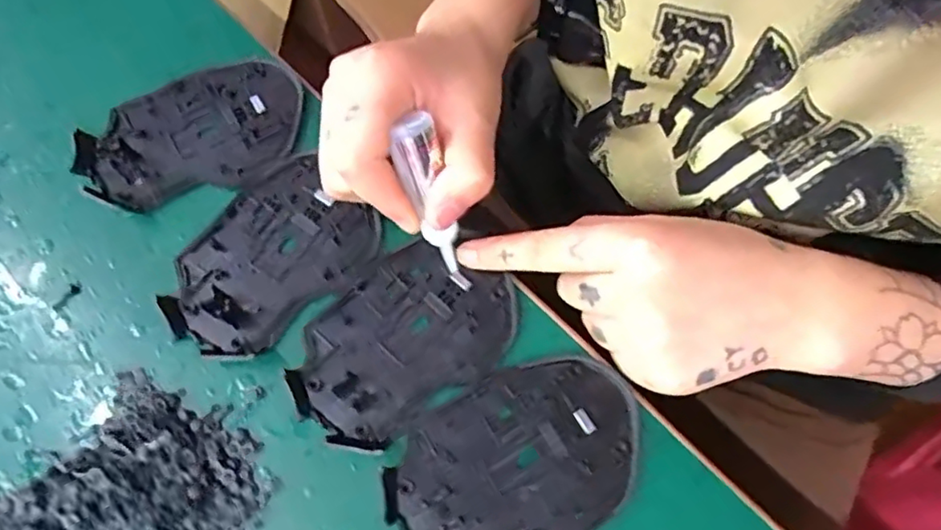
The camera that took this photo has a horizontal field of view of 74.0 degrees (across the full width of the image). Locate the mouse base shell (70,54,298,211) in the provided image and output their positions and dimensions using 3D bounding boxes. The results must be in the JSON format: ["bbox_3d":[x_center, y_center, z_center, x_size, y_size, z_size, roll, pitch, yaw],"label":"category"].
[{"bbox_3d":[-0.145,-0.072,0.326,0.112,0.010,0.073,-16,71,-5],"label":"mouse base shell"}]

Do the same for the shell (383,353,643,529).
[{"bbox_3d":[0.021,0.085,0.270,0.112,0.008,0.073,-30,73,-9],"label":"shell"}]

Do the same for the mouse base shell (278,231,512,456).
[{"bbox_3d":[-0.031,0.032,0.287,0.103,0.013,0.069,-38,74,-11],"label":"mouse base shell"}]

